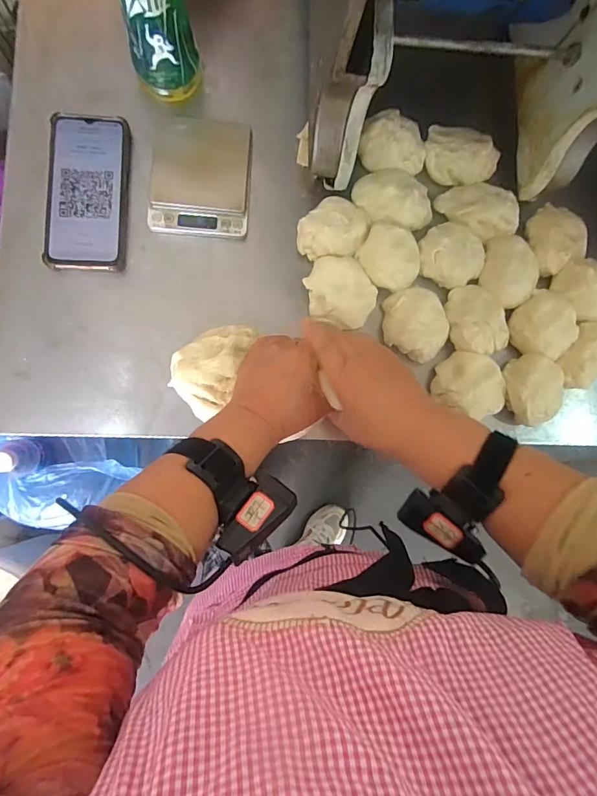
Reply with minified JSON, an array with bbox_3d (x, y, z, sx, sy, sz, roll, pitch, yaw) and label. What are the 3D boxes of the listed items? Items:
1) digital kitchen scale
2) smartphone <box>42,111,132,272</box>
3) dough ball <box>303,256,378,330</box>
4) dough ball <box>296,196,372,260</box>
[{"bbox_3d":[-0.106,-0.243,0.480,0.106,0.019,0.137,3,83,-6],"label":"digital kitchen scale"},{"bbox_3d":[-0.221,-0.216,0.470,0.079,0.015,0.164,1,84,-7],"label":"smartphone"},{"bbox_3d":[0.044,-0.114,0.478,0.077,0.033,0.069,16,82,-5],"label":"dough ball"},{"bbox_3d":[0.036,-0.179,0.484,0.066,0.042,0.071,1,84,-7],"label":"dough ball"}]

